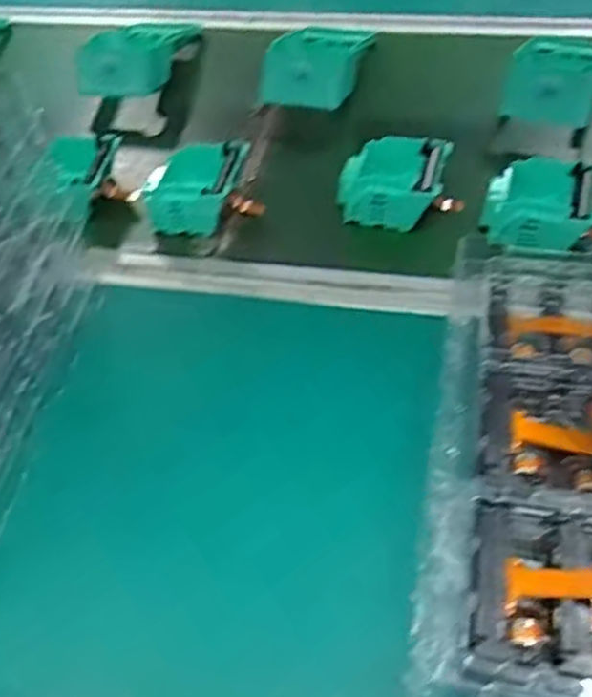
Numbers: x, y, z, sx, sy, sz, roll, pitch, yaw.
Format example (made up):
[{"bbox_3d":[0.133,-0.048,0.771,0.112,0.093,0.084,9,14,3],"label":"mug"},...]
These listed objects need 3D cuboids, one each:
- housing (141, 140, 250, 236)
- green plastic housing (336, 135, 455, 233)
[{"bbox_3d":[-0.081,-0.134,0.591,0.073,0.038,0.080,3,49,9],"label":"housing"},{"bbox_3d":[0.080,-0.136,0.584,0.081,0.036,0.080,9,50,14],"label":"green plastic housing"}]

